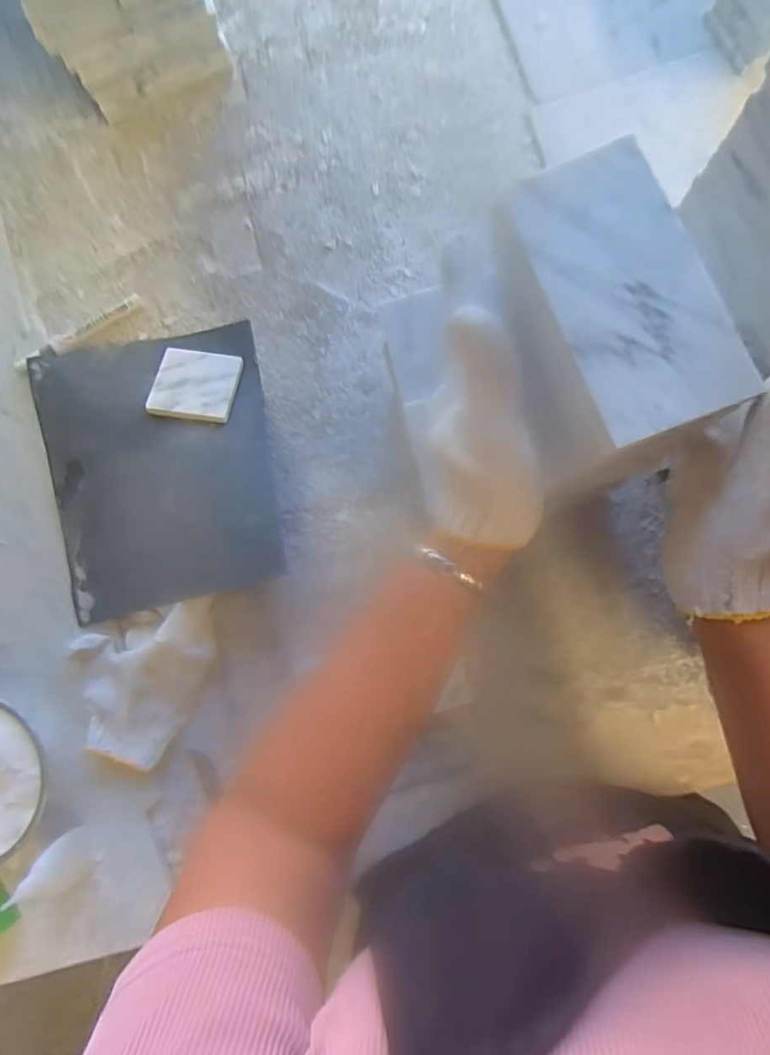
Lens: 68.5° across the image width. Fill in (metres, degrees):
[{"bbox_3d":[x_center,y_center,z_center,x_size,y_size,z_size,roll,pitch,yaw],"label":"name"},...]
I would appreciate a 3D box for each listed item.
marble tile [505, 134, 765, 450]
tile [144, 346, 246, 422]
[{"bbox_3d":[0.121,-0.119,0.279,0.075,0.008,0.145,-21,84,-1],"label":"marble tile"},{"bbox_3d":[-0.186,-0.142,0.558,0.078,0.006,0.081,9,65,-6],"label":"tile"}]

